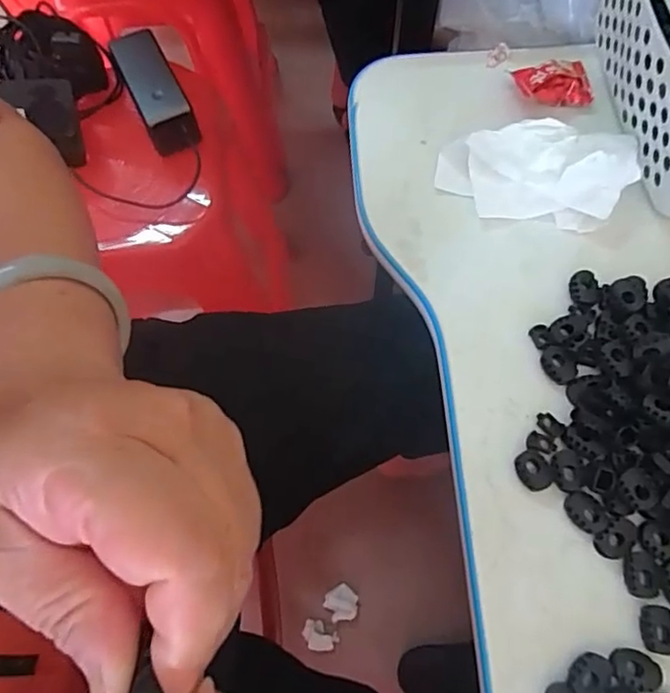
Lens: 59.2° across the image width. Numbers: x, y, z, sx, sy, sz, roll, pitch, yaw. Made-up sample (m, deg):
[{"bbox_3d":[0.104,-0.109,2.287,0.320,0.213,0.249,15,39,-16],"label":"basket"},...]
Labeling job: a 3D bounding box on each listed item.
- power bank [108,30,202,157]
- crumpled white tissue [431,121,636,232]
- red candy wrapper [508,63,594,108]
[{"bbox_3d":[-0.183,-0.259,0.599,0.048,0.040,0.143,-26,70,-8],"label":"power bank"},{"bbox_3d":[0.125,-0.114,0.367,0.115,0.033,0.066,10,69,4],"label":"crumpled white tissue"},{"bbox_3d":[0.152,-0.177,0.400,0.055,0.023,0.025,7,69,-11],"label":"red candy wrapper"}]

